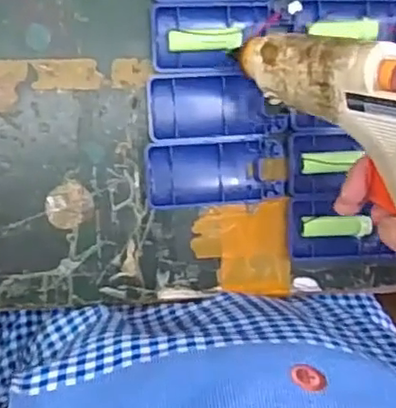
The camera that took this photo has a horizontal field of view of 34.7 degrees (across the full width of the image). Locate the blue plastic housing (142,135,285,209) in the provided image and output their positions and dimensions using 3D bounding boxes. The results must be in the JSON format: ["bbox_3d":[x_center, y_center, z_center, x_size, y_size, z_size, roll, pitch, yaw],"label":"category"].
[{"bbox_3d":[0.012,-0.022,0.443,0.094,0.014,0.044,-4,95,-6],"label":"blue plastic housing"}]

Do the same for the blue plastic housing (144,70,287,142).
[{"bbox_3d":[0.013,-0.068,0.436,0.093,0.013,0.045,-5,95,-6],"label":"blue plastic housing"}]

